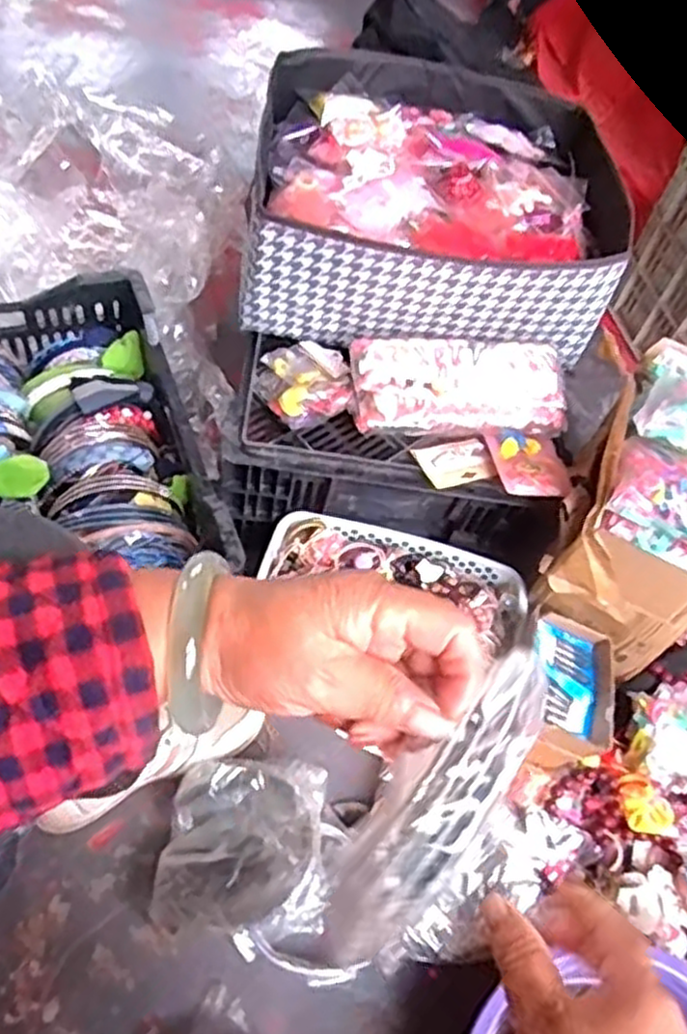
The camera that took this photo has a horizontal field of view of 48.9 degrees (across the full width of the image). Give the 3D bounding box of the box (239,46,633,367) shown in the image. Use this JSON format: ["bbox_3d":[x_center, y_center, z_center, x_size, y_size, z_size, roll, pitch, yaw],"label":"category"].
[{"bbox_3d":[0.101,-0.377,0.910,0.401,0.146,0.390,9,56,-5],"label":"box"}]

